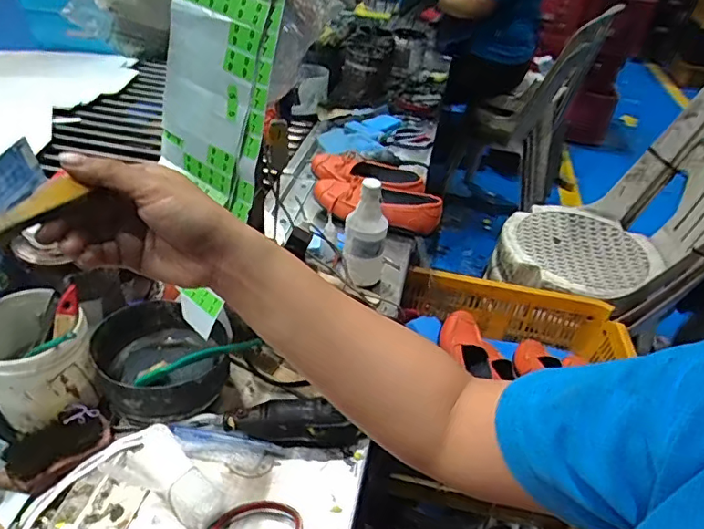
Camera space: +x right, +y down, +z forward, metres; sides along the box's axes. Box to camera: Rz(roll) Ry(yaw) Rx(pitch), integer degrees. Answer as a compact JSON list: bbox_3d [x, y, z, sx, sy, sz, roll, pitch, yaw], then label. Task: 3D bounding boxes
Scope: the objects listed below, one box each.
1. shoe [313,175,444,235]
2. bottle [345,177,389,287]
[{"bbox_3d":[0.047,-0.116,1.034,0.251,0.062,0.101,17,38,15],"label":"shoe"},{"bbox_3d":[0.024,-0.064,0.848,0.066,0.155,0.077,7,37,2],"label":"bottle"}]

